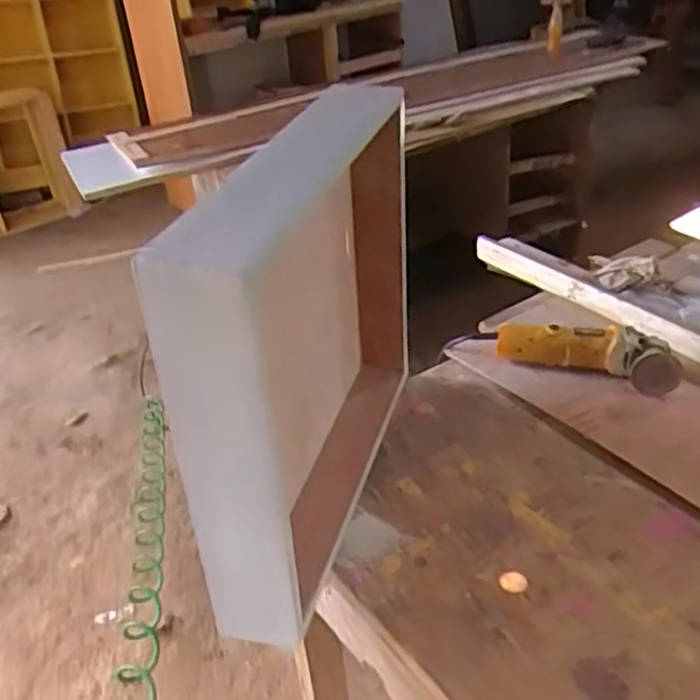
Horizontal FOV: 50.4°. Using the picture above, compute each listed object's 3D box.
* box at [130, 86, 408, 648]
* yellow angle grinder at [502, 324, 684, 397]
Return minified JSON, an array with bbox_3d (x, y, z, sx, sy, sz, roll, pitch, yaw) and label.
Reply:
[{"bbox_3d":[-0.029,-0.027,0.909,0.114,0.483,0.603,4,35,14],"label":"box"},{"bbox_3d":[0.380,0.000,1.195,0.281,0.063,0.090,11,37,24],"label":"yellow angle grinder"}]

